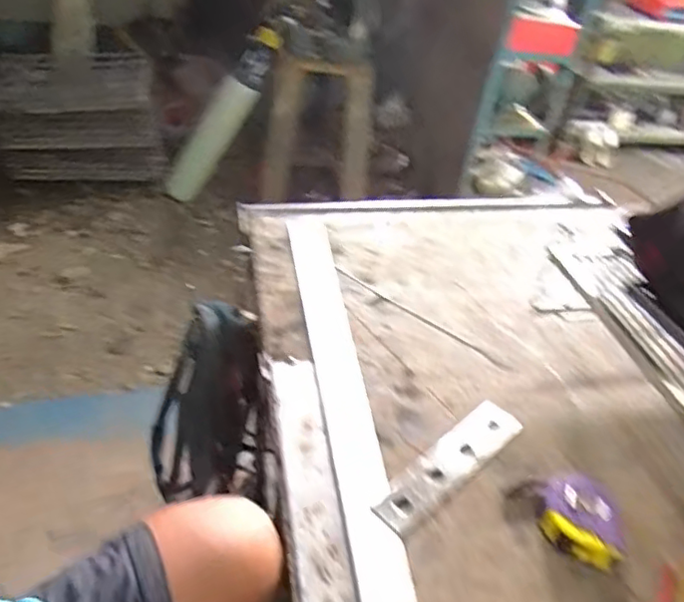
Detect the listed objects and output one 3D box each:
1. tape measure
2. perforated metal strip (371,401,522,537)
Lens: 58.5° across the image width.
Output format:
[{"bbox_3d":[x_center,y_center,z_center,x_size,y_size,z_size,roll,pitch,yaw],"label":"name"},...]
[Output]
[{"bbox_3d":[0.221,0.199,0.560,0.076,0.030,0.068,25,41,24],"label":"tape measure"},{"bbox_3d":[0.110,0.163,0.618,0.202,0.004,0.050,-27,54,-37],"label":"perforated metal strip"}]

